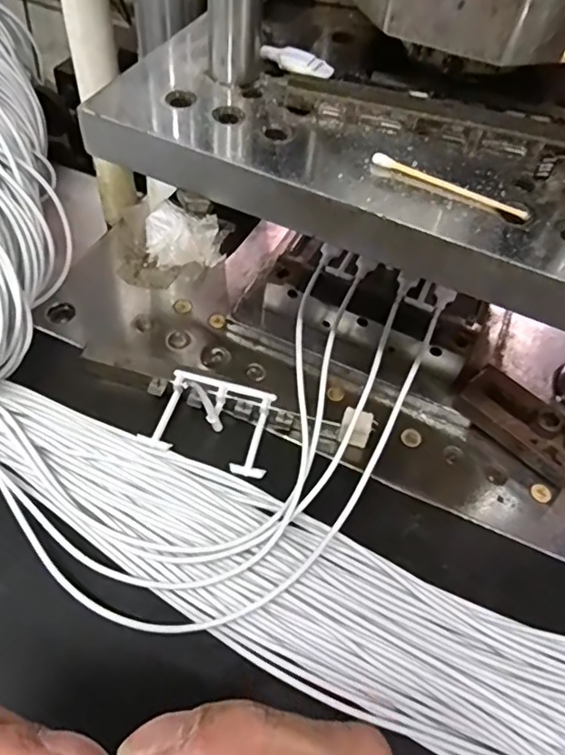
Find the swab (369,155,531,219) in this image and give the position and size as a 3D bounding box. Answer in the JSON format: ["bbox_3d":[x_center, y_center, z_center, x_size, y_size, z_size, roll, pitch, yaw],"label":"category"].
[{"bbox_3d":[0.071,-0.082,0.245,0.068,0.005,0.006,24,55,13],"label":"swab"}]

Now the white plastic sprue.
[{"bbox_3d":[-0.045,0.026,0.371,0.076,0.014,0.053,13,54,5],"label":"white plastic sprue"}]

